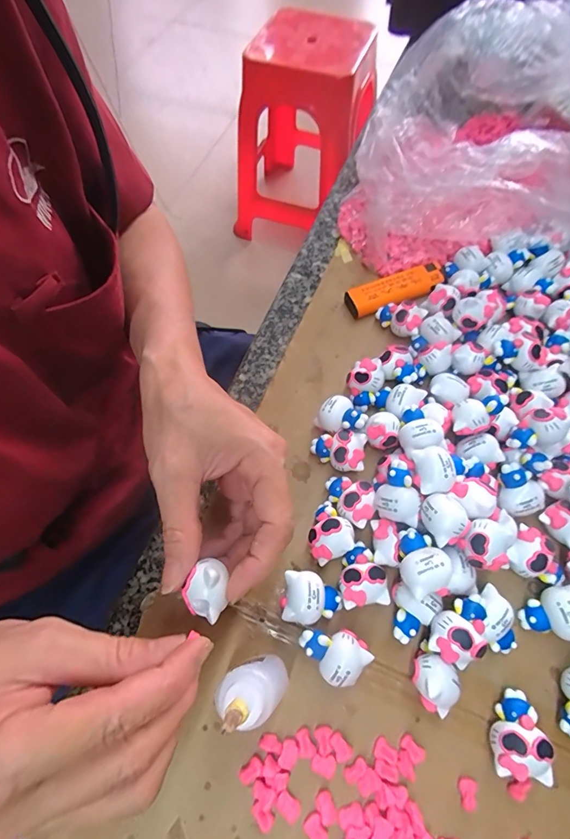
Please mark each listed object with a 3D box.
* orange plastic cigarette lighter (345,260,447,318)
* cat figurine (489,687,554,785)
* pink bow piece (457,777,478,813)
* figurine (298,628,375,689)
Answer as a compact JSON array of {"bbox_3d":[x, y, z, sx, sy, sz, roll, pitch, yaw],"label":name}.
[{"bbox_3d":[0.088,-0.102,0.323,0.077,0.012,0.029,-20,66,-8],"label":"orange plastic cigarette lighter"},{"bbox_3d":[0.114,0.154,0.200,0.024,0.020,0.034,3,65,2],"label":"cat figurine"},{"bbox_3d":[0.089,0.182,0.198,0.009,0.004,0.013,14,68,9],"label":"pink bow piece"},{"bbox_3d":[0.026,0.121,0.216,0.025,0.024,0.032,-41,71,-17],"label":"figurine"}]

